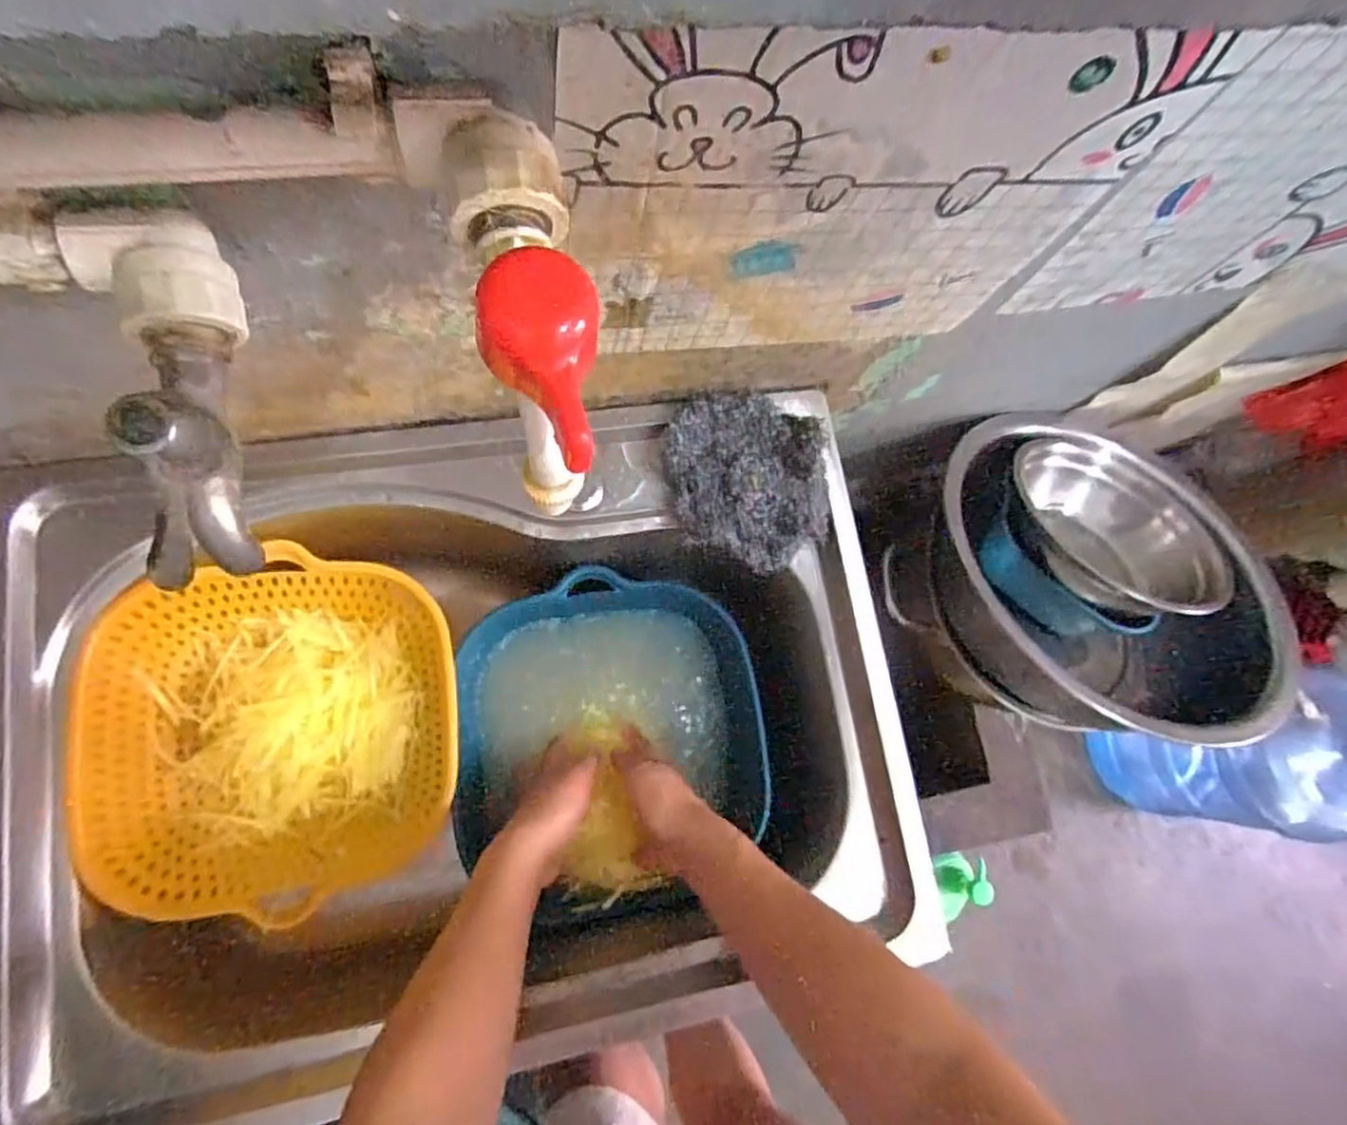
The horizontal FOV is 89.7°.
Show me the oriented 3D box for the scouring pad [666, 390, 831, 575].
[{"bbox_3d":[0.058,-0.063,0.504,0.115,0.021,0.132,-8,83,-6],"label":"scouring pad"}]

